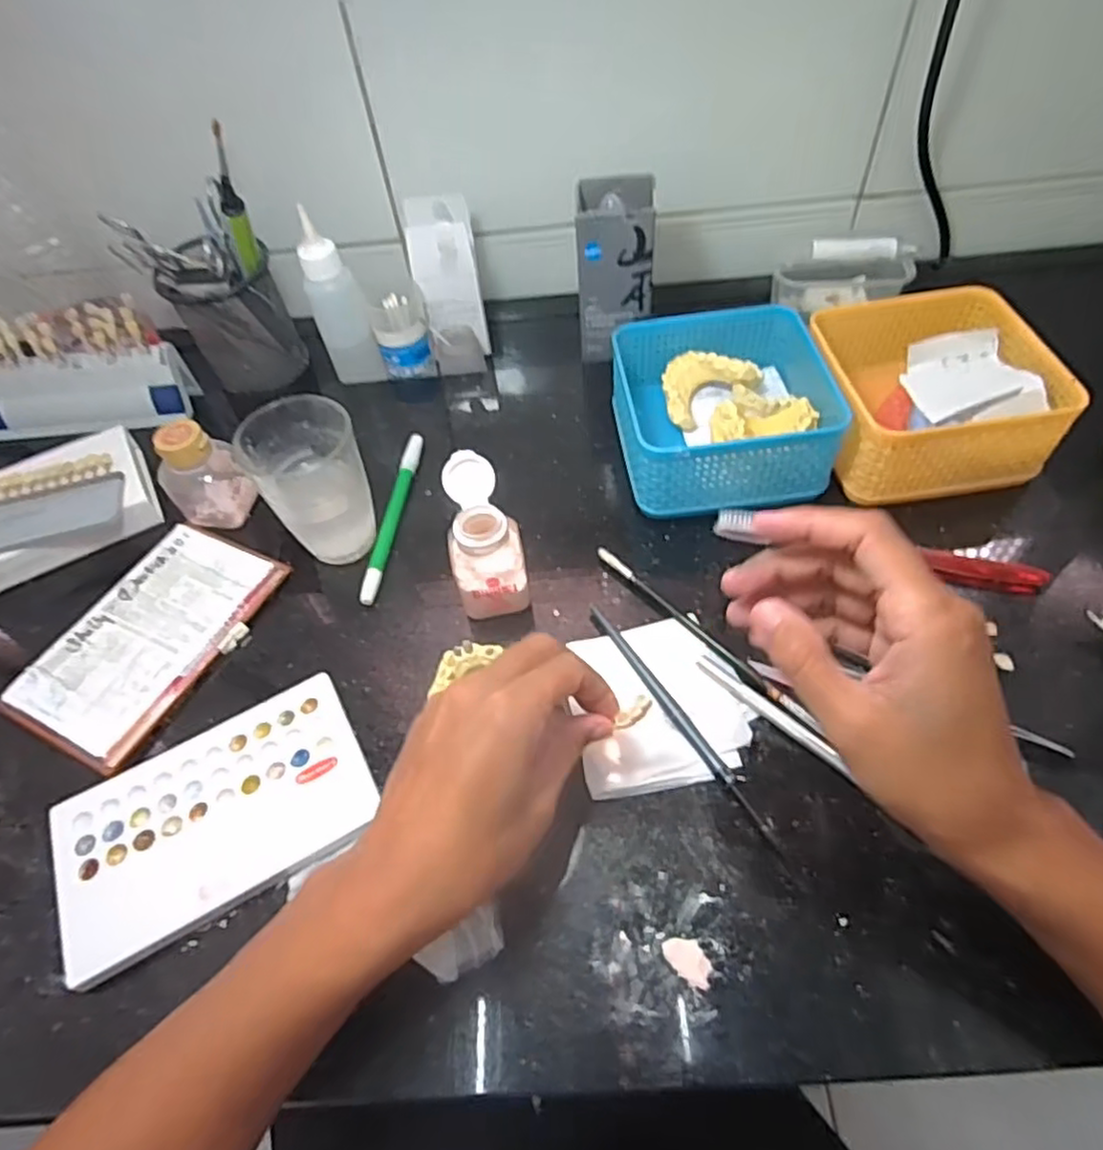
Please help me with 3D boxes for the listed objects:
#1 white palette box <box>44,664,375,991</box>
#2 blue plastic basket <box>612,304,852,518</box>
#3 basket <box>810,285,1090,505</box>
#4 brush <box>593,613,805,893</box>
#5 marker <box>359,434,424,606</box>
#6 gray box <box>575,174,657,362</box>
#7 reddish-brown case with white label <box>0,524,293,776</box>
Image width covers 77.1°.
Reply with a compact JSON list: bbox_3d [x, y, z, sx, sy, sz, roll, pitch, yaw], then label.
[{"bbox_3d":[-0.173,0.125,0.361,0.153,0.013,0.099,-25,56,-13],"label":"white palette box"},{"bbox_3d":[0.114,-0.114,0.475,0.134,0.065,0.140,-4,54,2],"label":"blue plastic basket"},{"bbox_3d":[0.246,-0.122,0.465,0.131,0.066,0.139,-7,54,0],"label":"basket"},{"bbox_3d":[0.071,0.081,0.368,0.007,0.006,0.177,-28,56,-15],"label":"brush"},{"bbox_3d":[-0.108,-0.042,0.479,0.013,0.014,0.148,2,54,6],"label":"marker"},{"bbox_3d":[0.049,-0.235,0.534,0.060,0.115,0.062,1,54,5],"label":"gray box"},{"bbox_3d":[-0.246,0.035,0.424,0.094,0.010,0.151,23,59,20],"label":"reddish-brown case with white label"}]

